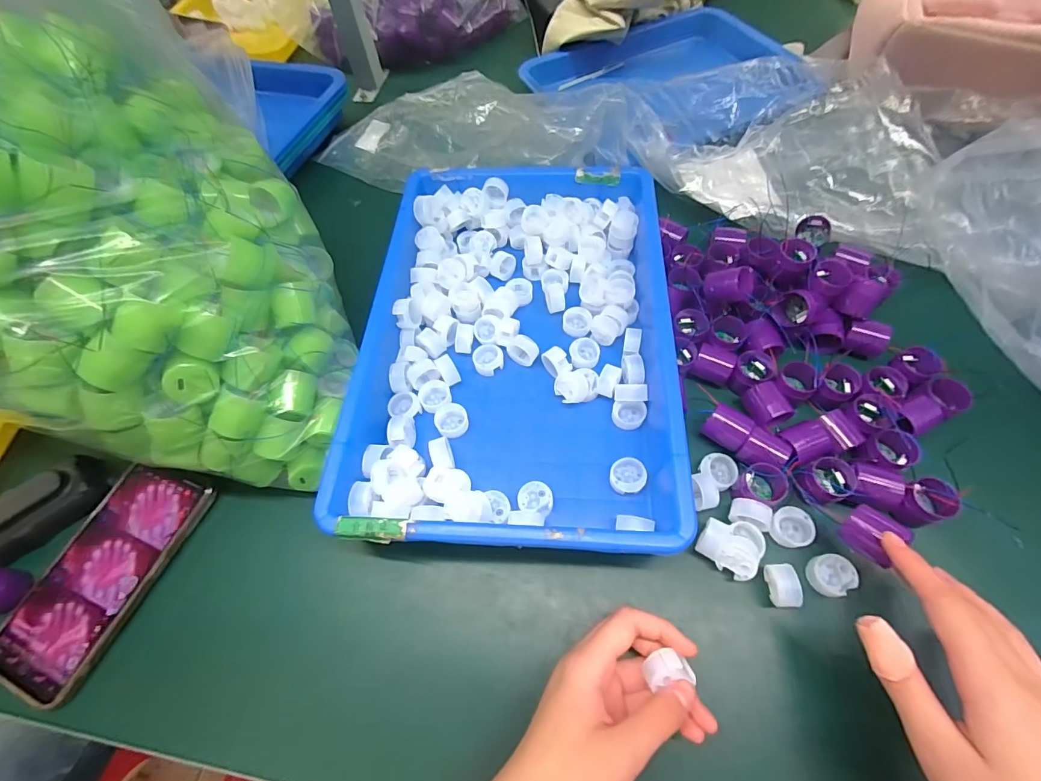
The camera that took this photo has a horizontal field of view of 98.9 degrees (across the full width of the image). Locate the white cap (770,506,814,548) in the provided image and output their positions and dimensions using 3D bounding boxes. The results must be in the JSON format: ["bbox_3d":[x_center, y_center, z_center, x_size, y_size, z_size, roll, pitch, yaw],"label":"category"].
[{"bbox_3d":[0.195,0.099,0.322,0.028,0.012,0.027,-2,61,3],"label":"white cap"}]

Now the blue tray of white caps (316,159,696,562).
[{"bbox_3d":[-0.001,-0.049,0.391,0.244,0.062,0.365,2,61,5],"label":"blue tray of white caps"}]

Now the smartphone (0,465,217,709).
[{"bbox_3d":[-0.311,0.133,0.330,0.082,0.008,0.155,14,63,11],"label":"smartphone"}]

